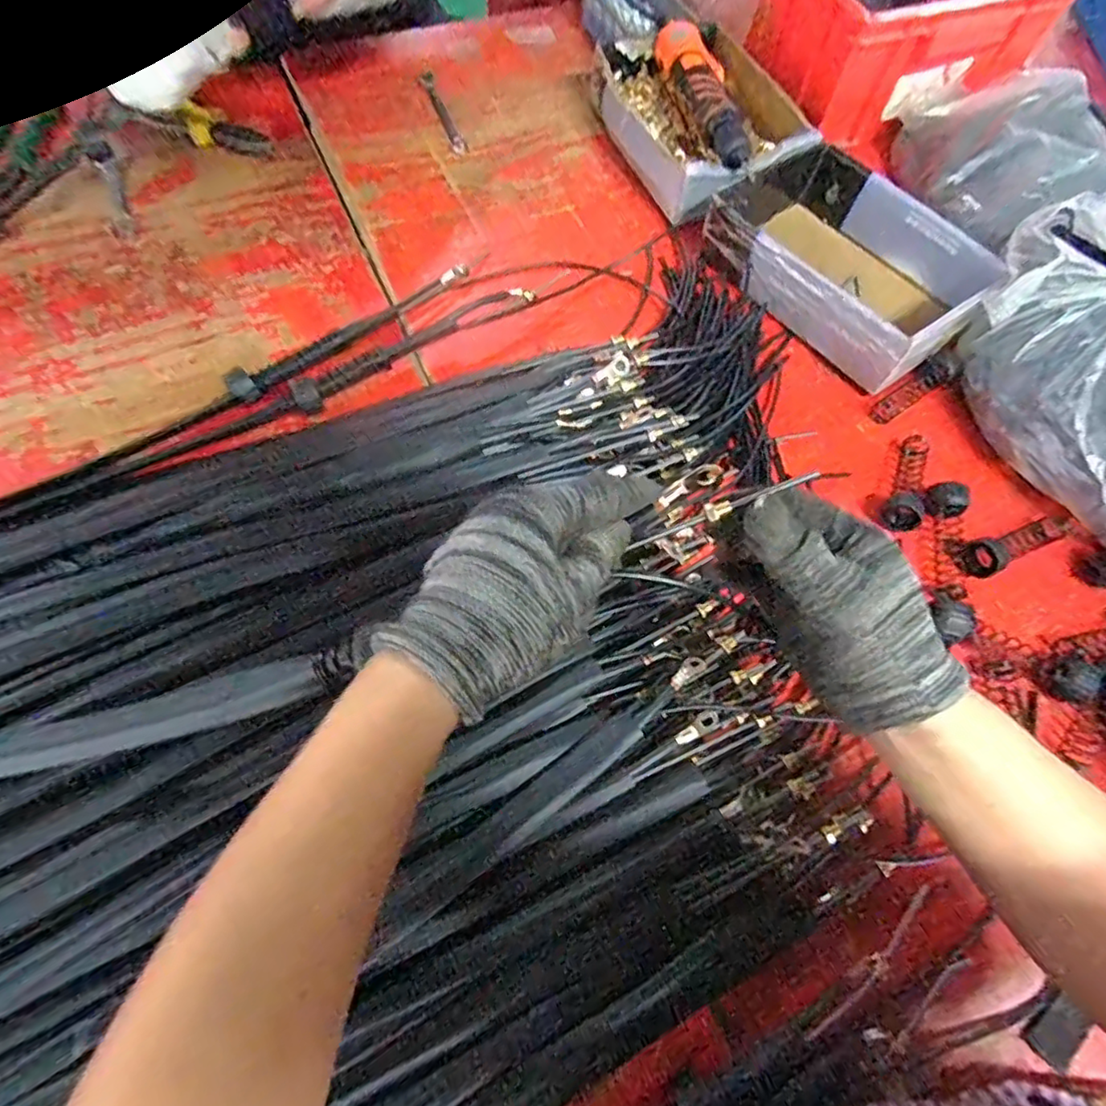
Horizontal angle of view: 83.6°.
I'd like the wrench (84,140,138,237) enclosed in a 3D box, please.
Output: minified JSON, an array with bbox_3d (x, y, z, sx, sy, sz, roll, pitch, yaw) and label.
[{"bbox_3d":[-0.475,-0.393,0.664,0.025,0.010,0.149,-23,69,-11],"label":"wrench"}]

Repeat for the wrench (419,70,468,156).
[{"bbox_3d":[-0.132,-0.529,0.744,0.018,0.004,0.159,-20,69,-9],"label":"wrench"}]

